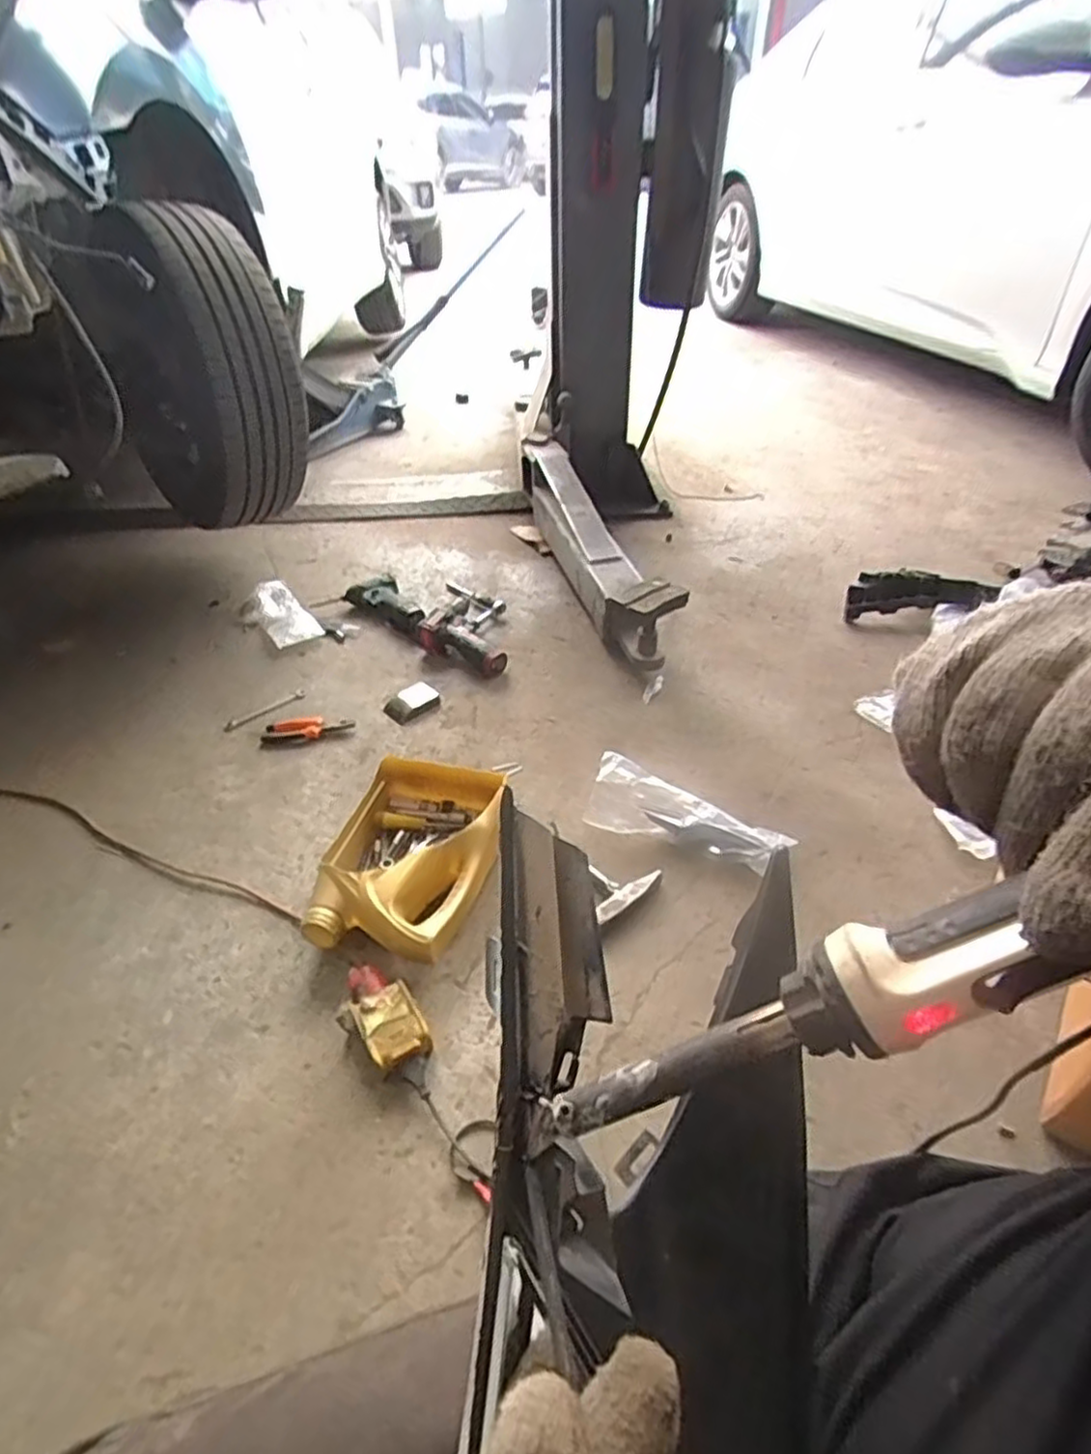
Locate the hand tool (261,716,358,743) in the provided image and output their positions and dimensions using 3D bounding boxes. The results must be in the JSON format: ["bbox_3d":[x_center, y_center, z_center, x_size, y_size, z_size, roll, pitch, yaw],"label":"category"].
[{"bbox_3d":[-0.415,0.003,1.252,0.151,0.021,0.048,-9,41,-11],"label":"hand tool"}]

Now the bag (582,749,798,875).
[{"bbox_3d":[0.204,0.131,1.029,0.289,0.090,0.075,15,42,18],"label":"bag"}]

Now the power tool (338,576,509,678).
[{"bbox_3d":[-0.205,-0.252,1.517,0.443,0.066,0.236,31,49,32],"label":"power tool"}]

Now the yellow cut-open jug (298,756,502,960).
[{"bbox_3d":[-0.176,0.180,0.974,0.209,0.091,0.290,7,40,8],"label":"yellow cut-open jug"}]

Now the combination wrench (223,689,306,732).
[{"bbox_3d":[-0.516,-0.031,1.314,0.160,0.006,0.030,-30,48,-30],"label":"combination wrench"}]

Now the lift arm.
[{"bbox_3d":[0.092,-0.417,1.610,0.113,0.197,0.854,-10,41,-11],"label":"lift arm"}]

